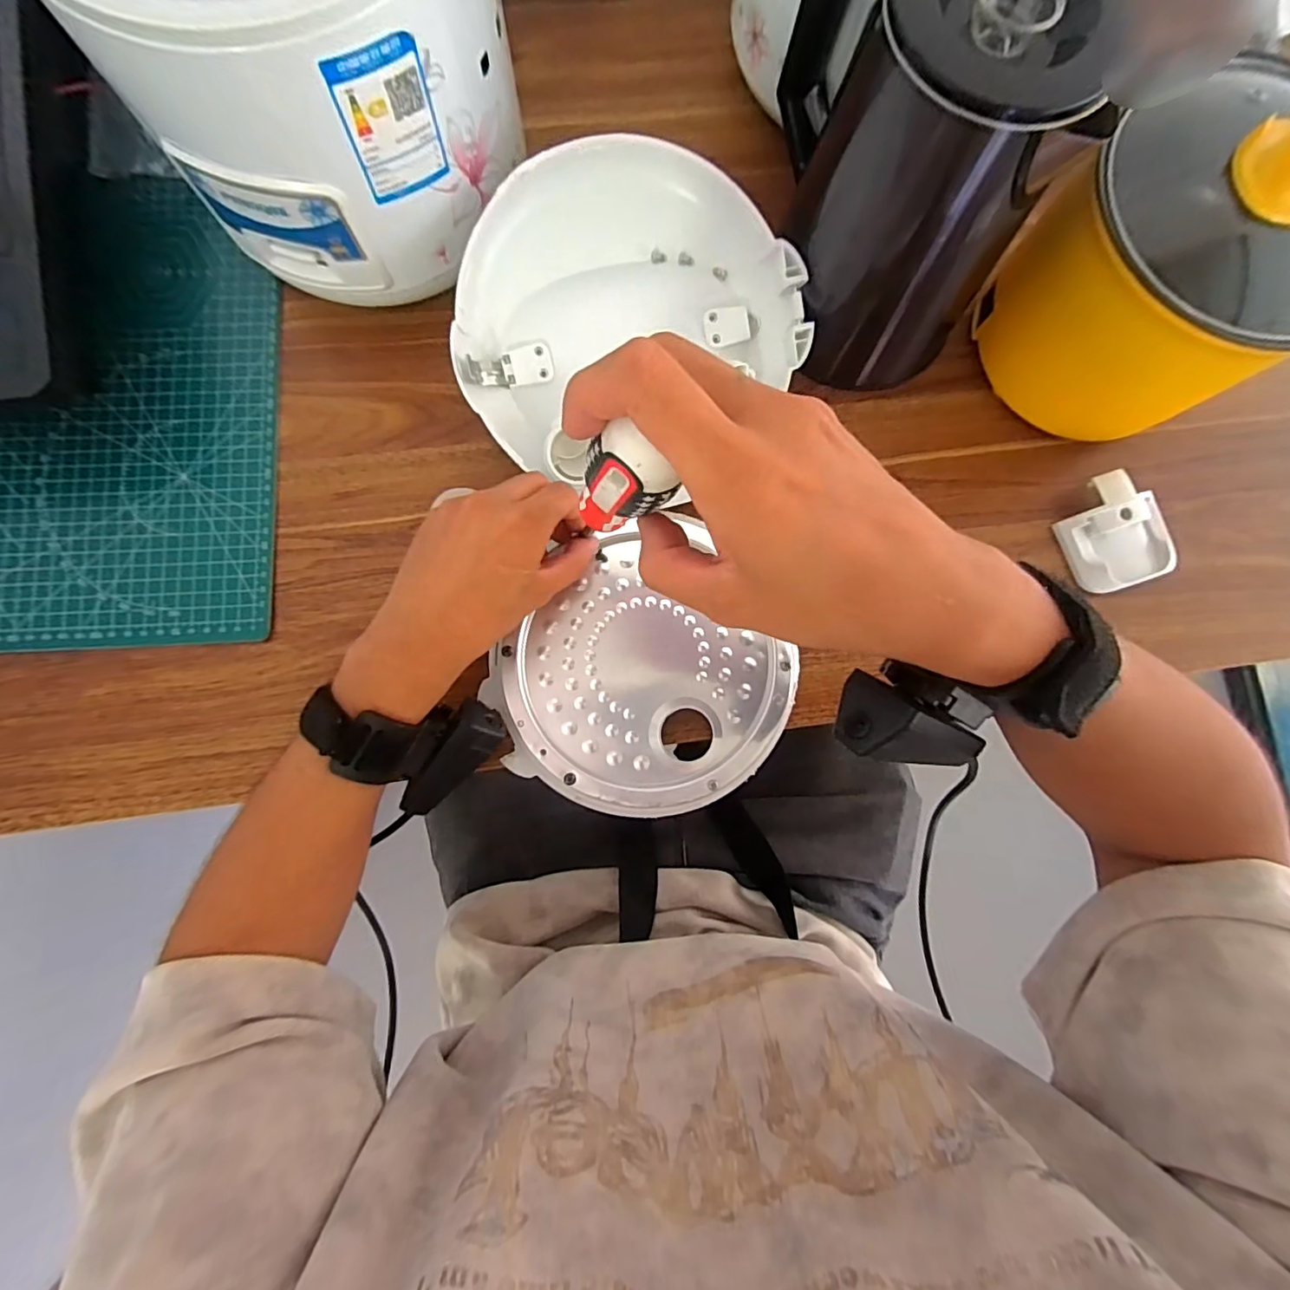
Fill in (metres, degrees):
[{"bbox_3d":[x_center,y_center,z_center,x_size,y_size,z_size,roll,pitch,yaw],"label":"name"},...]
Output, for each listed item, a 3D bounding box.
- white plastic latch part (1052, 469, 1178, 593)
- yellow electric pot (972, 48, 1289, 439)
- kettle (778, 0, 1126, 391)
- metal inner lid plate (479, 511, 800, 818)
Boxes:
[{"bbox_3d":[0.332,-0.080,0.389,0.072,0.018,0.077,-17,83,-4],"label":"white plastic latch part"},{"bbox_3d":[0.324,-0.220,0.340,0.165,0.152,0.146,-29,84,-6],"label":"yellow electric pot"},{"bbox_3d":[0.145,-0.288,0.328,0.110,0.178,0.165,-14,83,-4],"label":"kettle"},{"bbox_3d":[0.007,0.022,0.360,0.173,0.018,0.187,0,82,-2],"label":"metal inner lid plate"}]

